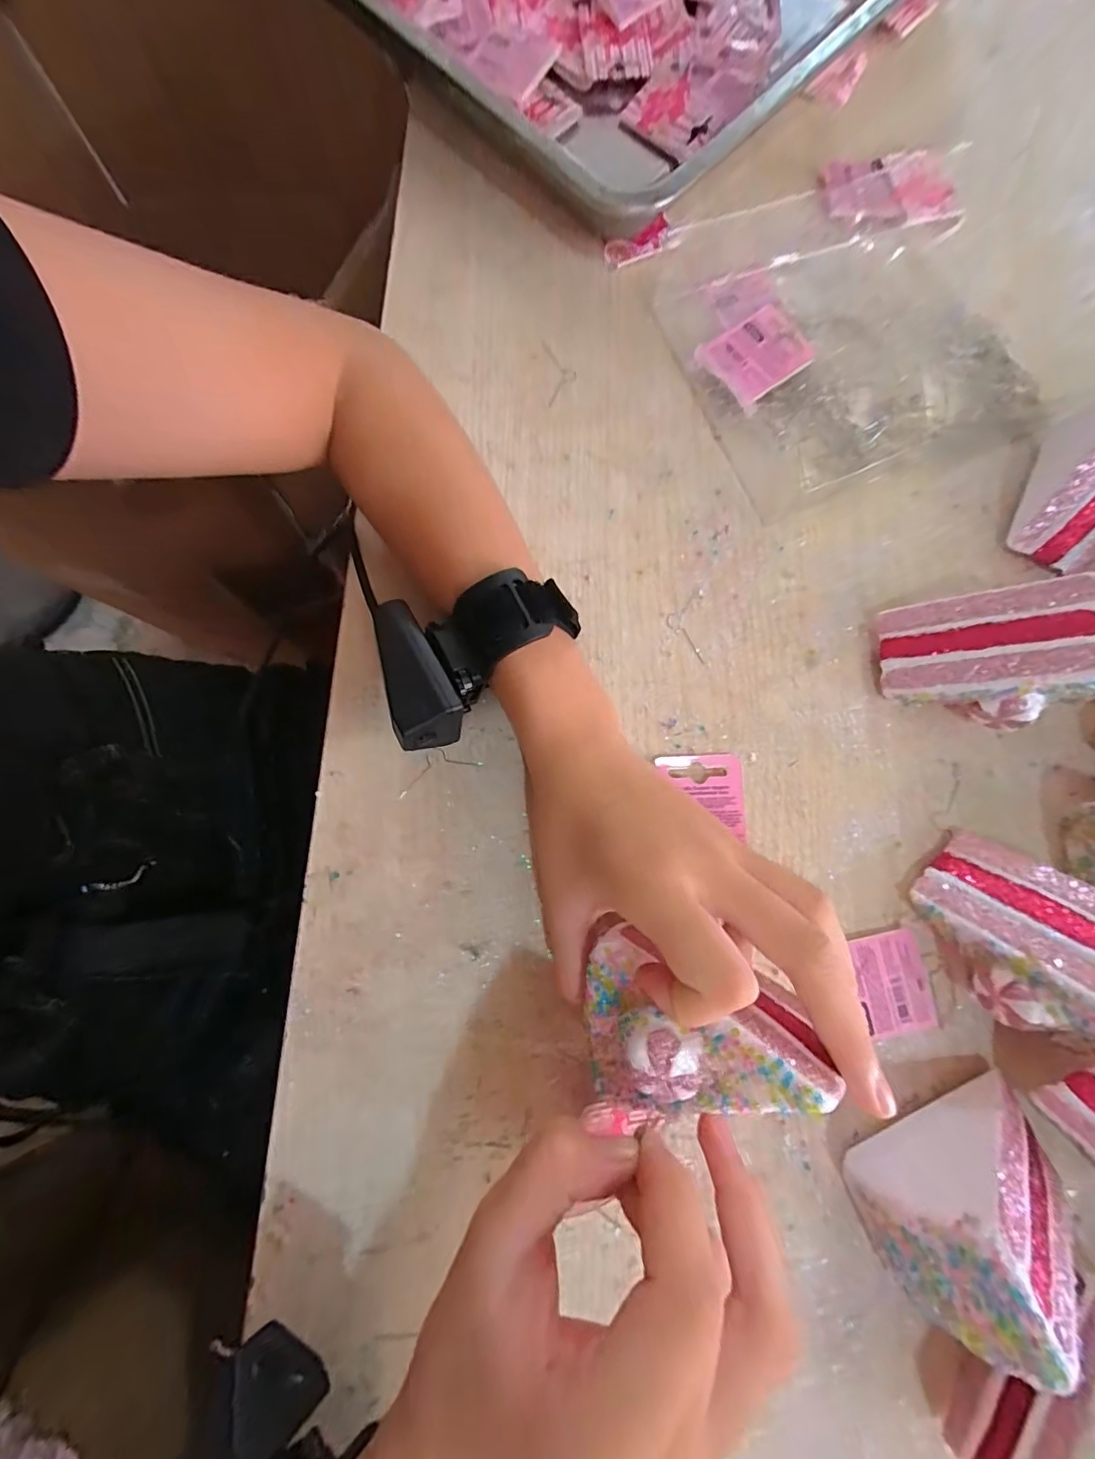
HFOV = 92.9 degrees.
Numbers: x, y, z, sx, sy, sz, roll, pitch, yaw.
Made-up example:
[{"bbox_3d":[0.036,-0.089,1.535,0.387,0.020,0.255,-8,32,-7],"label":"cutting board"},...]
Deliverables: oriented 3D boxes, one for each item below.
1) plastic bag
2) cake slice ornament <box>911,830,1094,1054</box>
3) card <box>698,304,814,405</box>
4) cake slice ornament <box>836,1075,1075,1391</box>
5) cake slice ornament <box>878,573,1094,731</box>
[{"bbox_3d":[0.192,-0.246,0.321,0.222,0.014,0.196,-24,85,-7],"label":"plastic bag"},{"bbox_3d":[0.210,0.091,0.226,0.068,0.065,0.065,39,80,7],"label":"cake slice ornament"},{"bbox_3d":[0.128,-0.226,0.313,0.068,0.005,0.045,-38,89,-13],"label":"card"},{"bbox_3d":[0.173,0.187,0.205,0.086,0.065,0.056,-27,80,-6],"label":"cake slice ornament"},{"bbox_3d":[0.214,-0.036,0.252,0.074,0.064,0.061,6,78,0],"label":"cake slice ornament"}]

